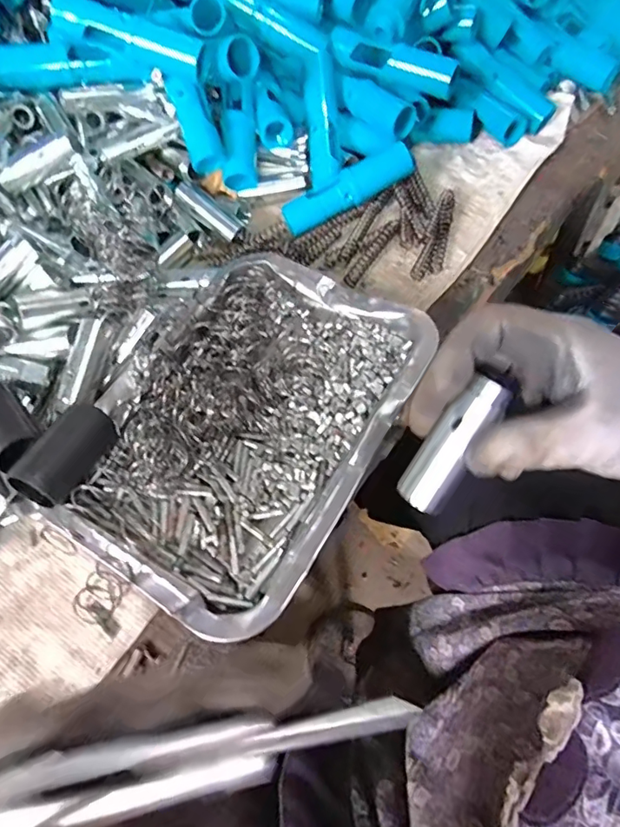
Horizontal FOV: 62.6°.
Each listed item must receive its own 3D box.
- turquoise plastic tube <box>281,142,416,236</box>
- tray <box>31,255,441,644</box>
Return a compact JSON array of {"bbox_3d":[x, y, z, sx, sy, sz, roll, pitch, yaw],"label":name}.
[{"bbox_3d":[0.033,-0.201,0.454,0.121,0.024,0.026,-28,60,5],"label":"turquoise plastic tube"},{"bbox_3d":[-0.043,0.000,0.348,0.181,0.032,0.248,26,64,18],"label":"tray"}]

